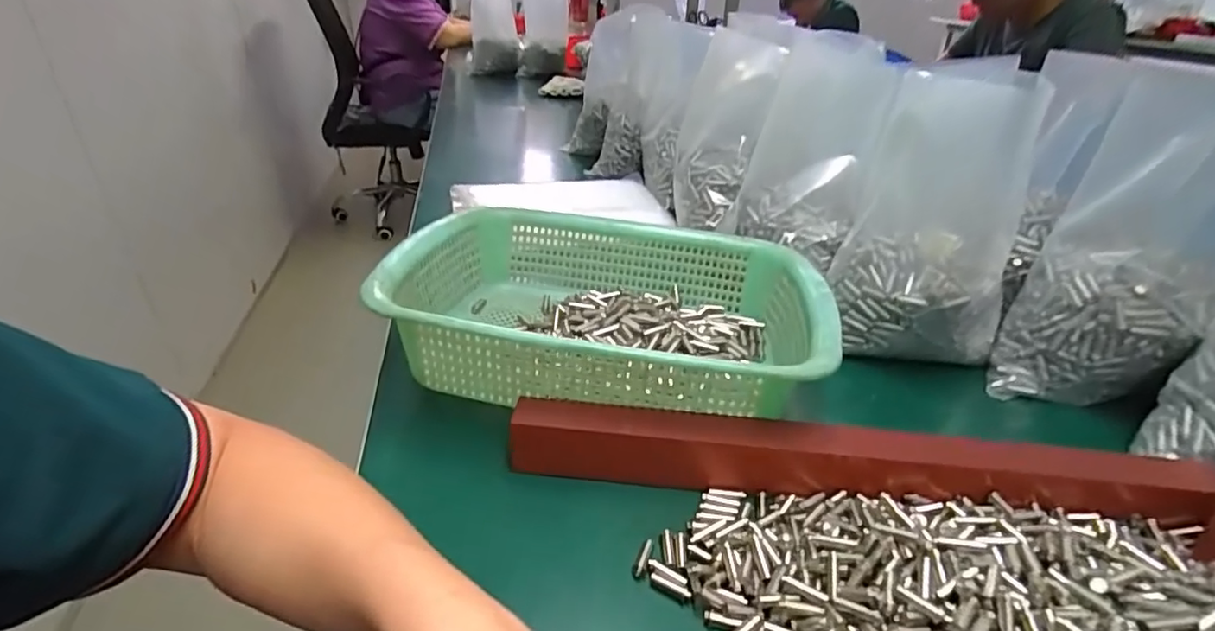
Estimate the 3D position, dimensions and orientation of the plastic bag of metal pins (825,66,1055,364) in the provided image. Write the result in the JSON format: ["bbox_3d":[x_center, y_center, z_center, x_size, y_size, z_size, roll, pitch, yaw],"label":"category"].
[{"bbox_3d":[0.259,-0.076,0.472,0.126,0.230,0.074,15,1,22],"label":"plastic bag of metal pins"}]

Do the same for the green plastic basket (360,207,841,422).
[{"bbox_3d":[0.004,-0.007,0.442,0.289,0.086,0.223,5,30,6],"label":"green plastic basket"}]

